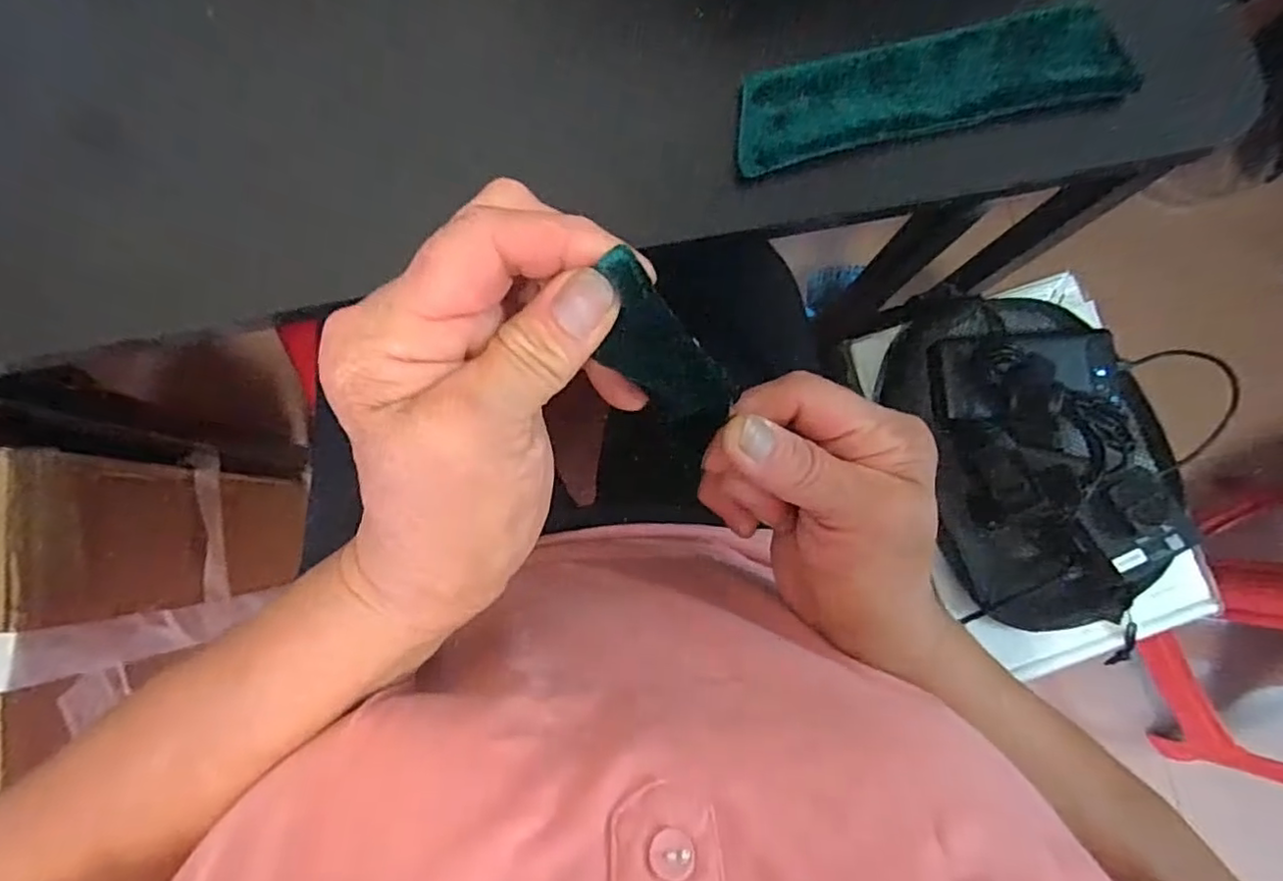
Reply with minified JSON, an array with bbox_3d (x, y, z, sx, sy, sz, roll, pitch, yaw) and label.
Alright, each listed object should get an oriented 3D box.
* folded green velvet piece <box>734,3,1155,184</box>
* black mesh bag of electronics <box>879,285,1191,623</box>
[{"bbox_3d":[0.124,-0.156,0.283,0.173,0.015,0.045,-14,83,-3],"label":"folded green velvet piece"},{"bbox_3d":[0.333,0.002,0.519,0.214,0.066,0.292,-20,84,-4],"label":"black mesh bag of electronics"}]

